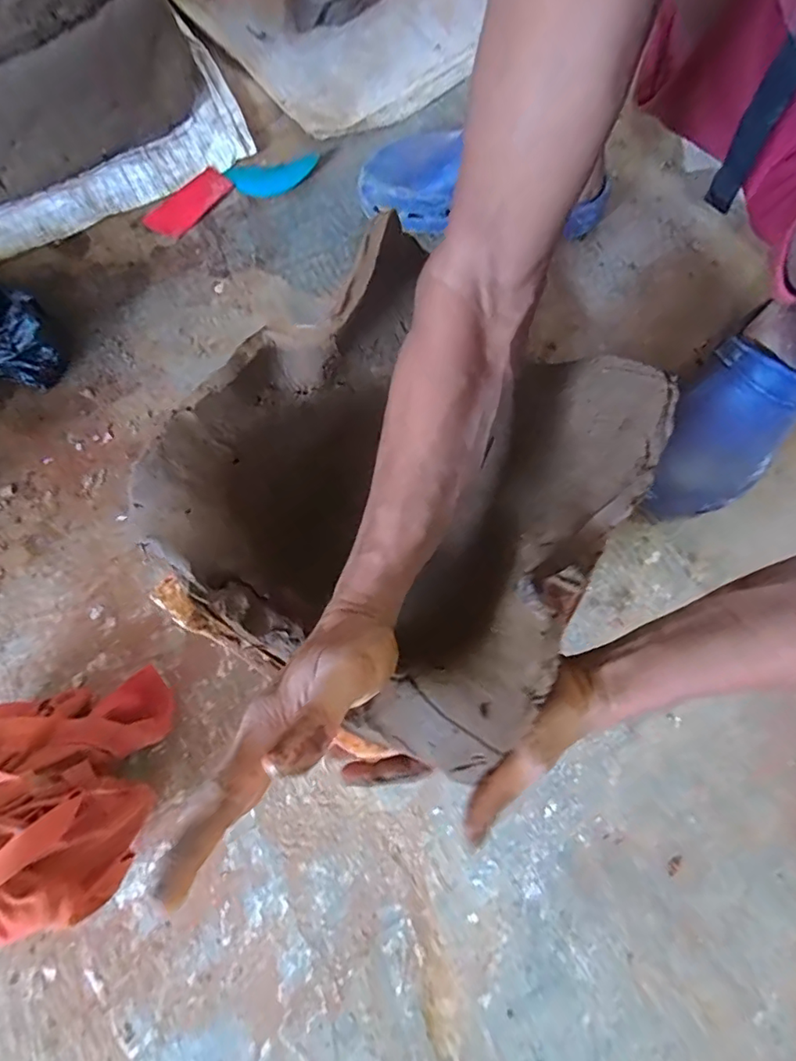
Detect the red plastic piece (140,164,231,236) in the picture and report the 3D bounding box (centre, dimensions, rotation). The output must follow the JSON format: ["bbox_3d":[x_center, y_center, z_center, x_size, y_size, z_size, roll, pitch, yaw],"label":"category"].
[{"bbox_3d":[-0.252,-0.396,0.625,0.049,0.010,0.107,39,79,10],"label":"red plastic piece"}]

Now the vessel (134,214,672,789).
[{"bbox_3d":[0.007,-0.027,0.406,0.290,0.157,0.324,31,77,9],"label":"vessel"}]

